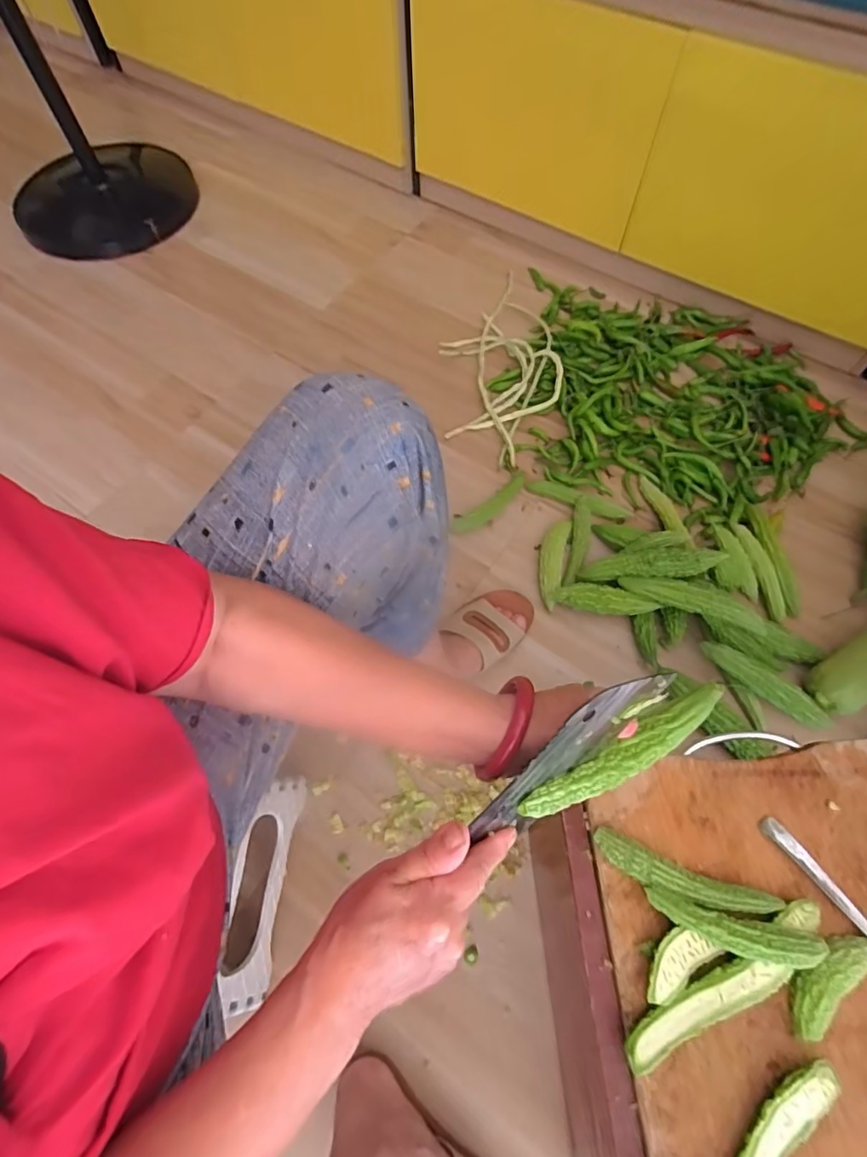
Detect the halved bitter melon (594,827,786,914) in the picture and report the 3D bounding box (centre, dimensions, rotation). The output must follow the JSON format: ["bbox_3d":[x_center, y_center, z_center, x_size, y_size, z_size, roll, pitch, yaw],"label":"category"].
[{"bbox_3d":[0.204,0.245,0.423,0.144,0.018,0.028,19,68,10],"label":"halved bitter melon"}]

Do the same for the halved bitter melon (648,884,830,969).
[{"bbox_3d":[0.231,0.273,0.404,0.125,0.023,0.028,13,67,8],"label":"halved bitter melon"}]

